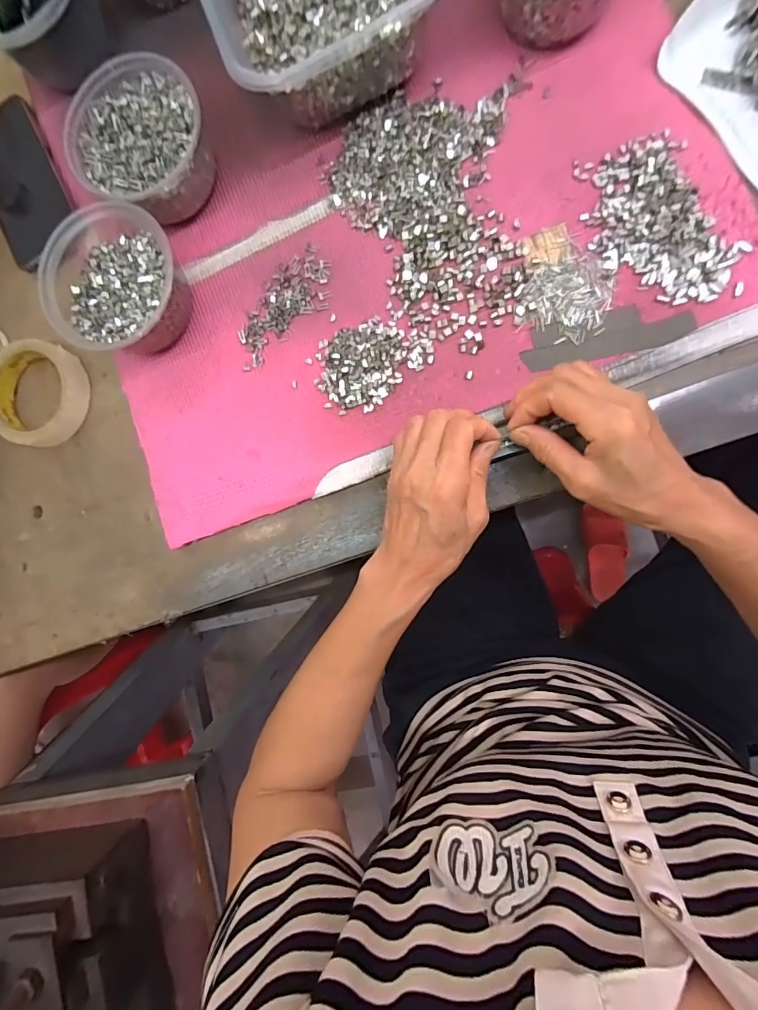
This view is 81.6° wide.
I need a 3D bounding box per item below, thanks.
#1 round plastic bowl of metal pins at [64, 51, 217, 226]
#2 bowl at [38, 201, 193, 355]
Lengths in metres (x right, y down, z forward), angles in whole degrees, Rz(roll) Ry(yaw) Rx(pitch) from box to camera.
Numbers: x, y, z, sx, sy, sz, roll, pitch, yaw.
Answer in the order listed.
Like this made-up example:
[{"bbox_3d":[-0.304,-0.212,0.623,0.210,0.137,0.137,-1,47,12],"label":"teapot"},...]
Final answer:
[{"bbox_3d":[-0.194,-0.301,0.373,0.109,0.054,0.107,0,92,9],"label":"round plastic bowl of metal pins"},{"bbox_3d":[-0.219,-0.186,0.375,0.122,0.056,0.115,36,97,6],"label":"bowl"}]

